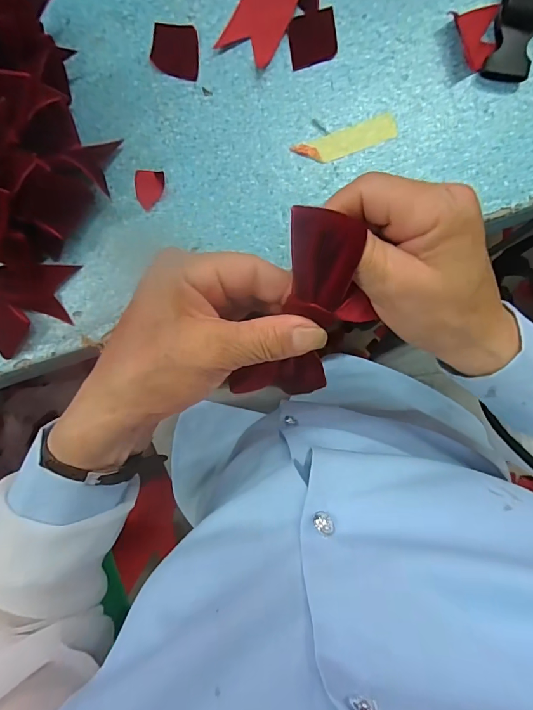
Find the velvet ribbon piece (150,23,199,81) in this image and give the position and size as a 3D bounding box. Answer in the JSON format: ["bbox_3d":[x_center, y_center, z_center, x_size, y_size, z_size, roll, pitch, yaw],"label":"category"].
[{"bbox_3d":[-0.065,-0.215,0.276,0.034,0.004,0.034,9,94,2],"label":"velvet ribbon piece"}]

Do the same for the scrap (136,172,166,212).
[{"bbox_3d":[-0.085,-0.119,0.283,0.021,0.004,0.026,4,94,3],"label":"scrap"}]

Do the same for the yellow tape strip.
[{"bbox_3d":[0.056,-0.150,0.274,0.071,0.004,0.018,-18,92,4],"label":"yellow tape strip"}]

